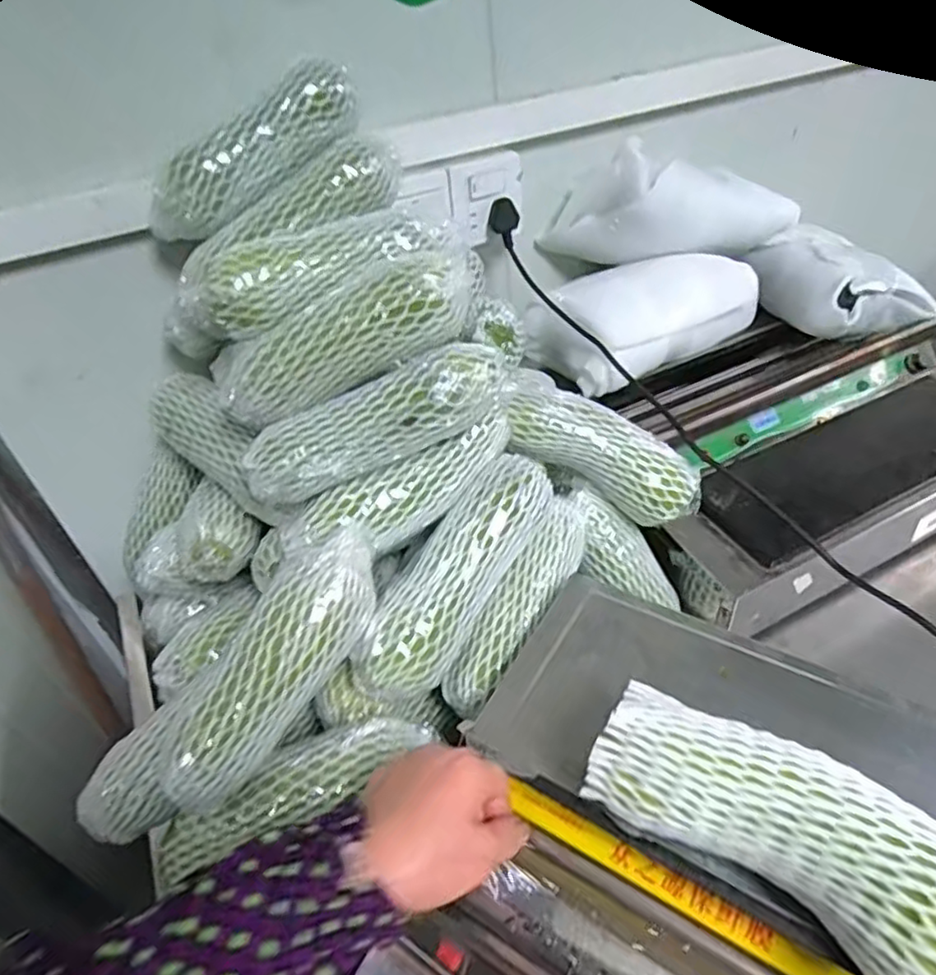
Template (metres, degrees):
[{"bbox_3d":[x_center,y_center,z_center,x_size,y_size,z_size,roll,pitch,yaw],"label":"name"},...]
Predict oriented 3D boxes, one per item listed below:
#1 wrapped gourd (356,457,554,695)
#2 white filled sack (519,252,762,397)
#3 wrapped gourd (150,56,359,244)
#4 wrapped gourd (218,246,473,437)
[{"bbox_3d":[-0.010,0.071,0.538,0.063,0.058,0.228,24,69,32],"label":"wrapped gourd"},{"bbox_3d":[0.206,-0.213,0.792,0.264,0.077,0.148,-26,43,-22],"label":"white filled sack"},{"bbox_3d":[-0.196,-0.297,0.582,0.223,0.064,0.057,-37,42,3],"label":"wrapped gourd"},{"bbox_3d":[-0.103,-0.128,0.534,0.217,0.066,0.083,-28,40,3],"label":"wrapped gourd"}]

